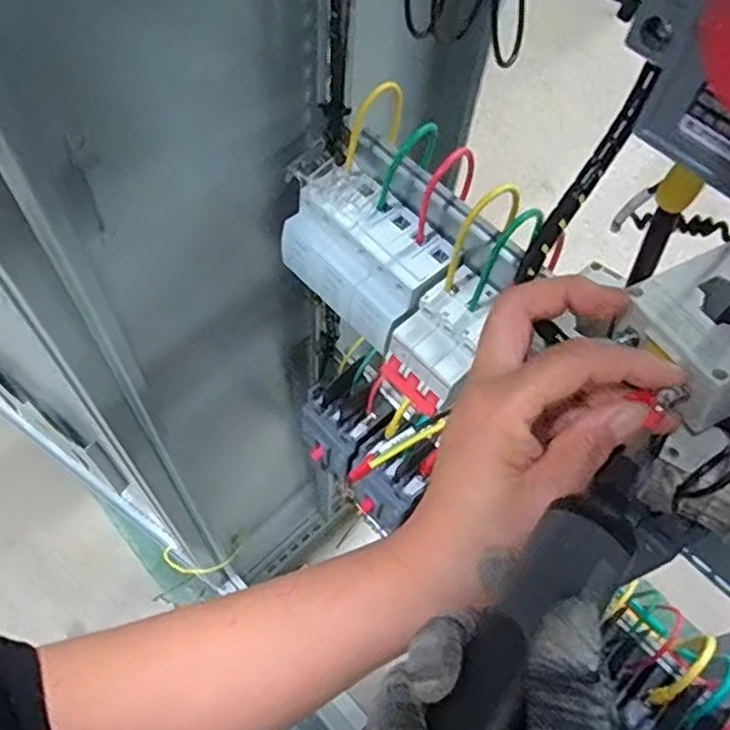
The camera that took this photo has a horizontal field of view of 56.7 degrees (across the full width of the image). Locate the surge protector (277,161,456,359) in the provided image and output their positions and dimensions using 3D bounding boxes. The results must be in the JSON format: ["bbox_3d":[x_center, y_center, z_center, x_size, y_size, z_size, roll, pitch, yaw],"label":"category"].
[{"bbox_3d":[0.000,-0.079,0.471,0.114,0.059,0.073,40,66,17],"label":"surge protector"}]

